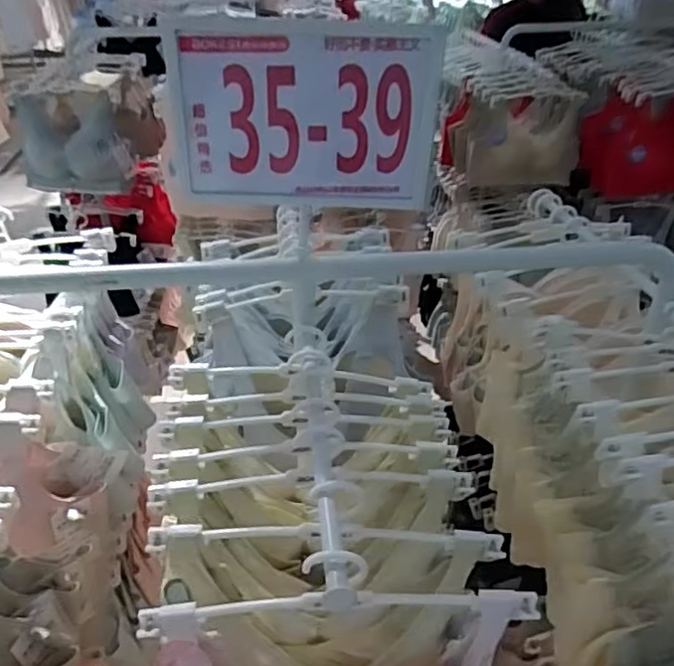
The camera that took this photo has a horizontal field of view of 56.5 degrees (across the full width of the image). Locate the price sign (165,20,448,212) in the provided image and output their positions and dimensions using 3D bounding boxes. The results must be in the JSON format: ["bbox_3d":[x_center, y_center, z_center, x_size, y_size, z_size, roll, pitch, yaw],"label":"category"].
[{"bbox_3d":[-0.026,-0.176,0.520,0.217,0.145,0.012,1,35,1],"label":"price sign"}]

